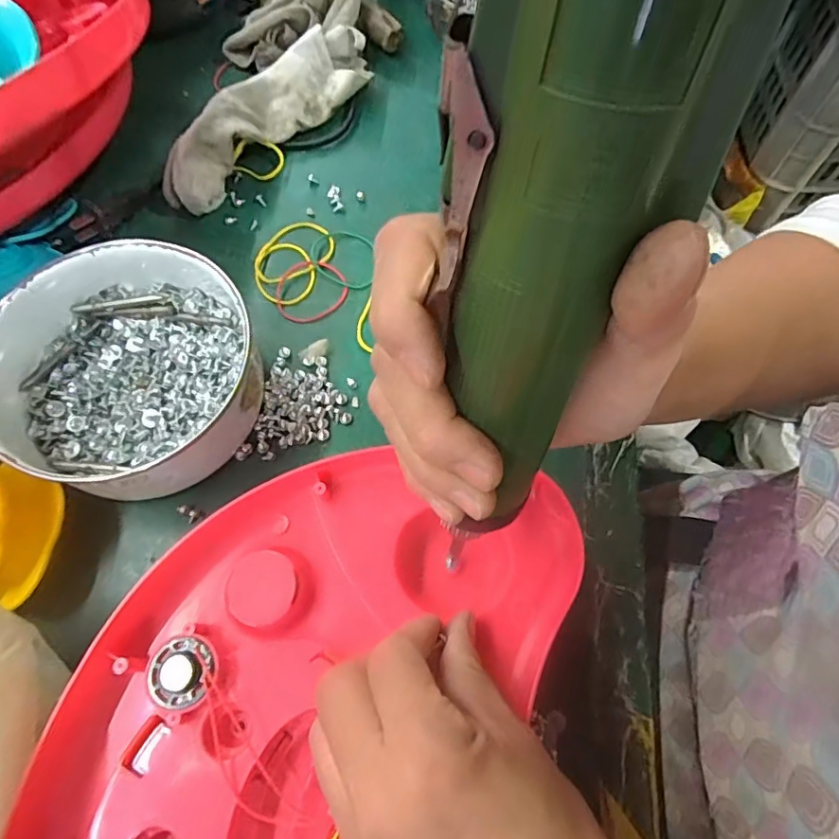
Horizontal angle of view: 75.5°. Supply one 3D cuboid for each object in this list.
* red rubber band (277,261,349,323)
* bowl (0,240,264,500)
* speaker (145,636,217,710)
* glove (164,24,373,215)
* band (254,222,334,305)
[{"bbox_3d":[-0.073,-0.086,0.365,0.048,0.004,0.044,1,73,-3],"label":"red rubber band"},{"bbox_3d":[-0.170,-0.026,0.305,0.141,0.060,0.132,0,67,1],"label":"bowl"},{"bbox_3d":[-0.102,0.108,0.231,0.029,0.005,0.027,0,67,1],"label":"speaker"},{"bbox_3d":[-0.111,-0.226,0.401,0.054,0.047,0.195,36,72,15],"label":"glove"},{"bbox_3d":[-0.088,-0.111,0.373,0.046,0.006,0.069,22,69,10],"label":"band"}]

